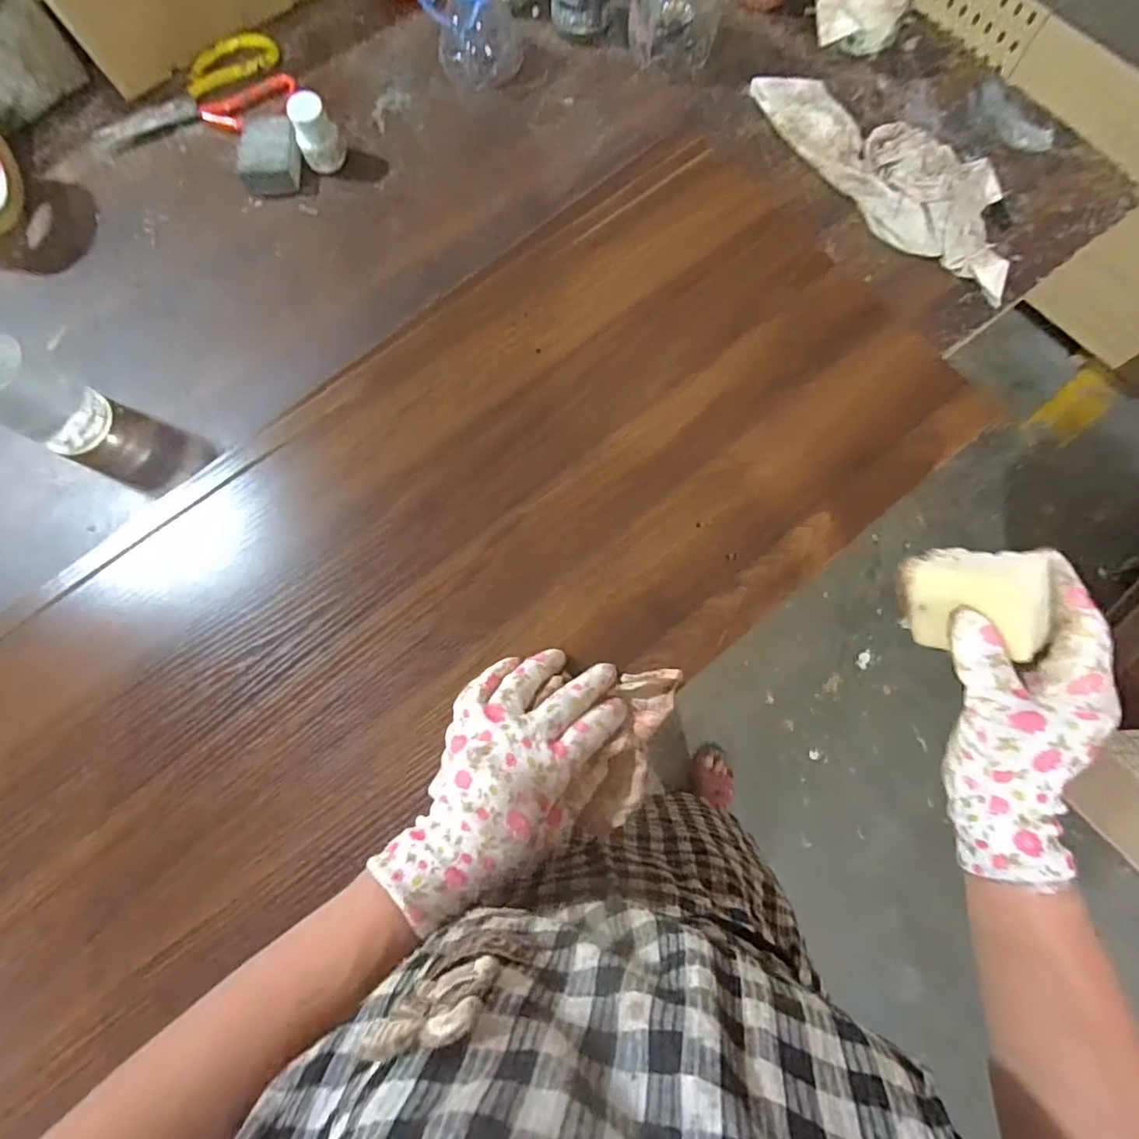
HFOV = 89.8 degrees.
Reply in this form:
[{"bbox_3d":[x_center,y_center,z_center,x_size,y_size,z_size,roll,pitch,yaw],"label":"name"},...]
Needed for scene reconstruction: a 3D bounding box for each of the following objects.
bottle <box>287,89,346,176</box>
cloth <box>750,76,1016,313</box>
[{"bbox_3d":[-0.242,-0.417,0.551,0.040,0.058,0.036,-21,76,-4],"label":"bottle"},{"bbox_3d":[0.303,-0.389,0.544,0.317,0.036,0.110,40,80,10],"label":"cloth"}]

